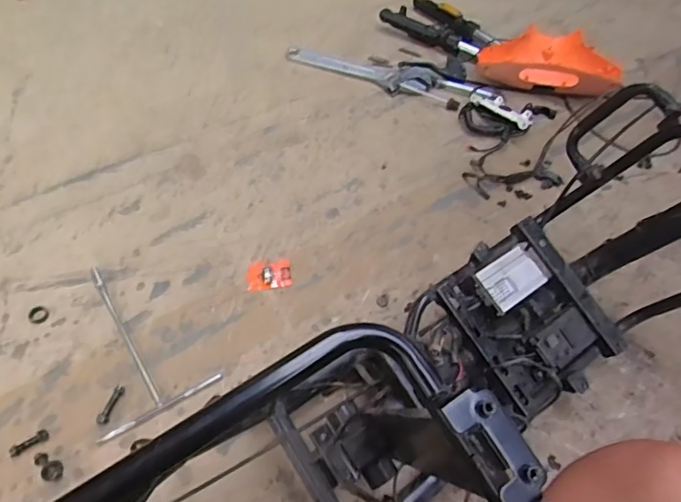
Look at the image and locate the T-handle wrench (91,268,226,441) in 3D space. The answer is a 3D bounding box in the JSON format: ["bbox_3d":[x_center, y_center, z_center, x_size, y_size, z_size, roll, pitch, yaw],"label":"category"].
[{"bbox_3d":[-0.329,0.126,0.815,0.179,0.010,0.294,-24,58,-19],"label":"T-handle wrench"}]

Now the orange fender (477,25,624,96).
[{"bbox_3d":[0.479,-0.429,1.155,0.297,0.100,0.198,29,57,18],"label":"orange fender"}]

